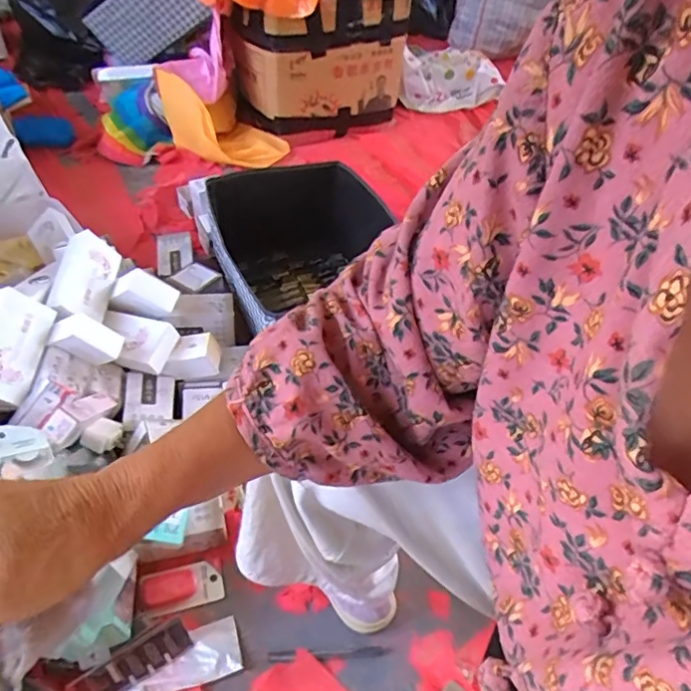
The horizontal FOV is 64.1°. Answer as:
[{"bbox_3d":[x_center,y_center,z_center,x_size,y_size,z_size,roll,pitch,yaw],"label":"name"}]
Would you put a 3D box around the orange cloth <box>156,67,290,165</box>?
[{"bbox_3d":[-0.326,-0.610,1.470,0.305,0.209,0.196,-14,45,-16],"label":"orange cloth"}]

